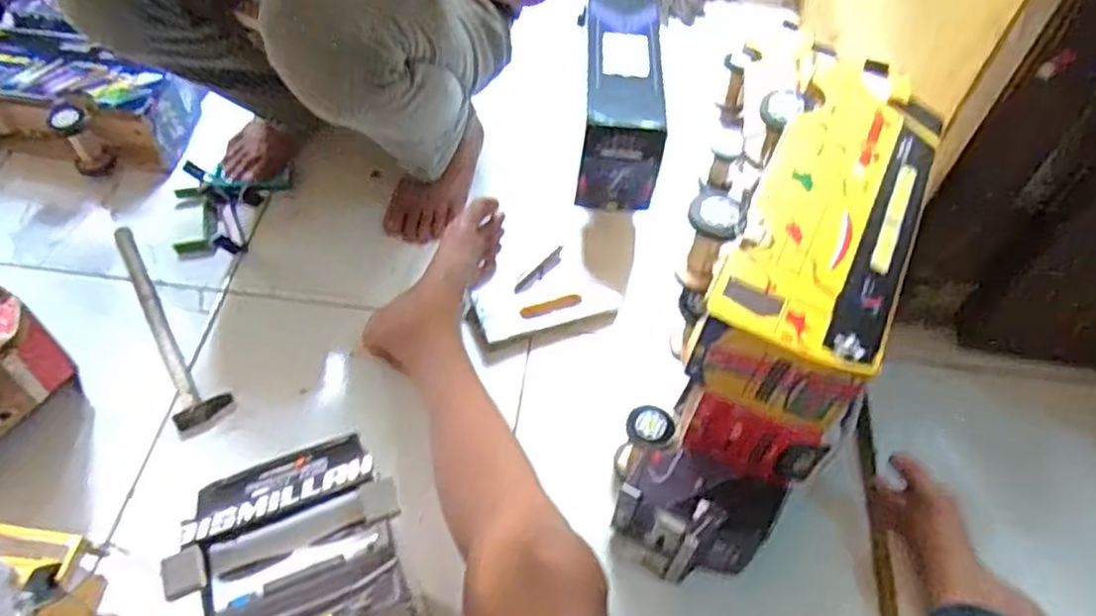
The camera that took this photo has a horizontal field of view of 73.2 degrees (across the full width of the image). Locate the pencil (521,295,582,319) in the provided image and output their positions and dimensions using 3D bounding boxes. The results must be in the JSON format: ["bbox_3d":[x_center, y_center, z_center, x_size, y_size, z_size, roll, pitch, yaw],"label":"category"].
[{"bbox_3d":[0.004,-0.002,0.943,0.082,0.009,0.017,-18,58,-15],"label":"pencil"}]

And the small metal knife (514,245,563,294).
[{"bbox_3d":[-0.009,-0.050,0.974,0.016,0.011,0.106,32,59,18],"label":"small metal knife"}]

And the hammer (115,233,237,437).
[{"bbox_3d":[-0.476,0.017,0.913,0.068,0.024,0.332,-28,61,-21],"label":"hammer"}]

